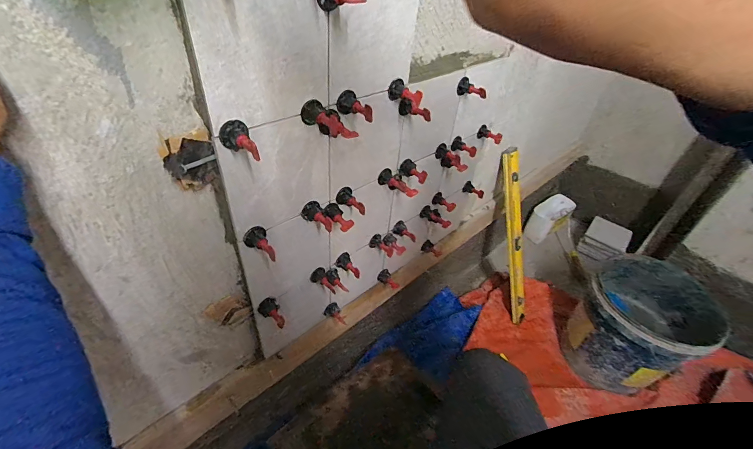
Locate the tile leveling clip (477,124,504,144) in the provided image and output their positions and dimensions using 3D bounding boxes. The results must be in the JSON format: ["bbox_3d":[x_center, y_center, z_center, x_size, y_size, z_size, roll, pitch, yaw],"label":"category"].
[{"bbox_3d":[0.247,-0.195,0.770,0.051,0.028,0.026,29,45,24],"label":"tile leveling clip"}]

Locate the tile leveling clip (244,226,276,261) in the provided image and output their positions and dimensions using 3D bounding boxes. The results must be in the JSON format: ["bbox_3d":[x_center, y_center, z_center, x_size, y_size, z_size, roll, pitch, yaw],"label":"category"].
[{"bbox_3d":[-0.153,0.027,0.462,0.030,0.028,0.045,-17,46,-25],"label":"tile leveling clip"}]

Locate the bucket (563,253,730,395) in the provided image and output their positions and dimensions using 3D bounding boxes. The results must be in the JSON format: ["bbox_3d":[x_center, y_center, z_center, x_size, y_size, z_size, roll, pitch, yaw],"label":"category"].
[{"bbox_3d":[0.764,0.310,1.054,0.316,0.289,0.296,4,41,-3],"label":"bucket"}]

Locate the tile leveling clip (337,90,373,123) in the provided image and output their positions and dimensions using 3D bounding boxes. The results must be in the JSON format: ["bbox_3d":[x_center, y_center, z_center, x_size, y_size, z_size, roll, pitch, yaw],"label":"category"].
[{"bbox_3d":[-0.028,-0.150,0.450,0.028,0.027,0.050,-21,48,-29],"label":"tile leveling clip"}]

